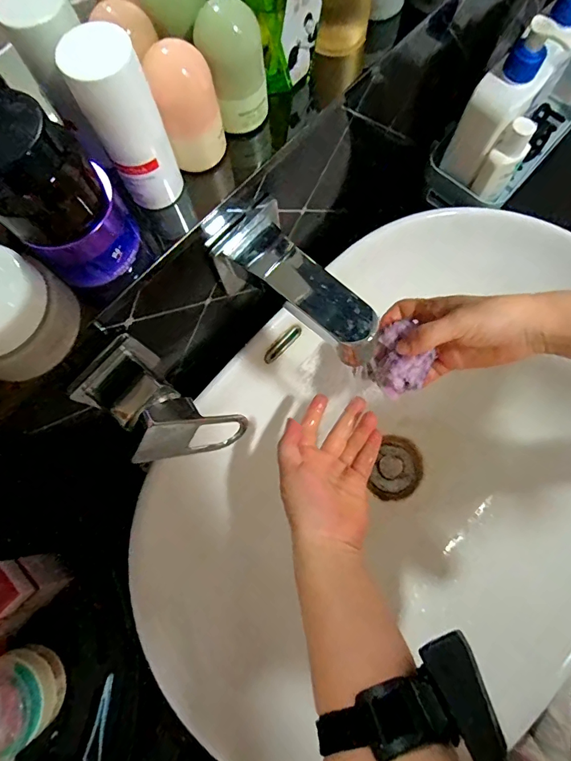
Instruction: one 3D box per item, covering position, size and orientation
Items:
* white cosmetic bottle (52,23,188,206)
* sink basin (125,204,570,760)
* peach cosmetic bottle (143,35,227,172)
[{"bbox_3d":[-0.080,-0.130,0.228,0.033,0.088,0.032,-19,76,-3],"label":"white cosmetic bottle"},{"bbox_3d":[0.126,0.093,0.465,0.412,0.151,0.579,42,80,11],"label":"sink basin"},{"bbox_3d":[-0.054,-0.153,0.245,0.032,0.059,0.027,-11,75,-1],"label":"peach cosmetic bottle"}]

